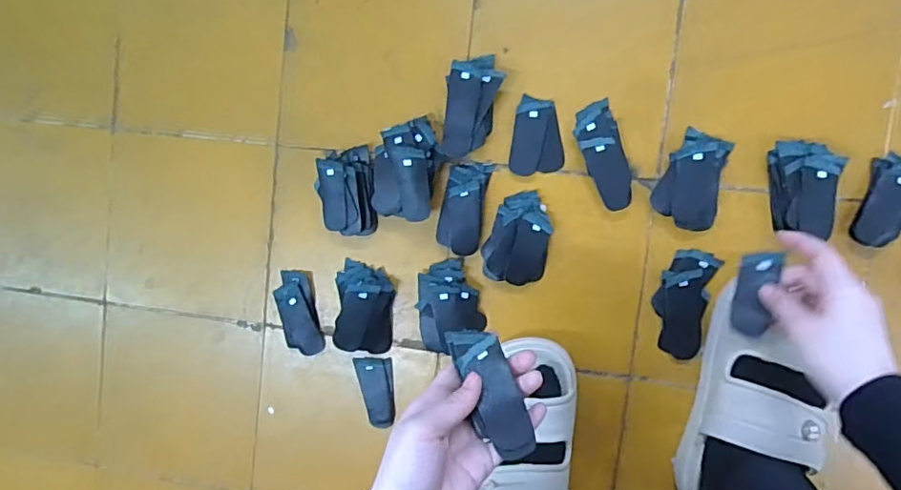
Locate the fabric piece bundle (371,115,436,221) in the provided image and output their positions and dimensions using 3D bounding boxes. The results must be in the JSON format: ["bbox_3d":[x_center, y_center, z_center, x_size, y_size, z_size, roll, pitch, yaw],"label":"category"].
[{"bbox_3d":[-0.046,-0.078,0.560,0.067,0.035,0.103,3,94,8],"label":"fabric piece bundle"}]

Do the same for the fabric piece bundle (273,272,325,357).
[{"bbox_3d":[-0.168,0.075,0.605,0.043,0.006,0.094,-11,92,9],"label":"fabric piece bundle"}]

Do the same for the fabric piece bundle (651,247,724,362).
[{"bbox_3d":[0.230,0.059,0.544,0.052,0.012,0.104,15,96,8],"label":"fabric piece bundle"}]

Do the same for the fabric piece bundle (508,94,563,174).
[{"bbox_3d":[0.084,-0.111,0.555,0.053,0.005,0.075,-8,92,9],"label":"fabric piece bundle"}]

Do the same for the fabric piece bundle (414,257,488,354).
[{"bbox_3d":[-0.003,0.063,0.572,0.066,0.022,0.088,-12,92,9],"label":"fabric piece bundle"}]

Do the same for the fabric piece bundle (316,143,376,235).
[{"bbox_3d":[-0.111,-0.056,0.576,0.060,0.022,0.090,0,93,9],"label":"fabric piece bundle"}]

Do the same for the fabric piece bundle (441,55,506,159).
[{"bbox_3d":[0.022,-0.140,0.553,0.050,0.025,0.101,10,95,8],"label":"fabric piece bundle"}]

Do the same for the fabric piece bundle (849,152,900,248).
[{"bbox_3d":[0.402,-0.040,0.505,0.045,0.014,0.084,25,97,6],"label":"fabric piece bundle"}]

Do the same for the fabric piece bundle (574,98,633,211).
[{"bbox_3d":[0.154,-0.088,0.541,0.040,0.017,0.104,-22,90,9],"label":"fabric piece bundle"}]

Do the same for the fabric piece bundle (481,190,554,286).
[{"bbox_3d":[0.069,-0.007,0.559,0.064,0.019,0.093,11,95,8],"label":"fabric piece bundle"}]

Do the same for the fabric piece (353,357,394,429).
[{"bbox_3d":[-0.078,0.162,0.605,0.038,0.010,0.079,-14,91,9],"label":"fabric piece"}]

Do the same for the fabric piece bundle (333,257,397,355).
[{"bbox_3d":[-0.094,0.069,0.584,0.059,0.026,0.096,2,94,9],"label":"fabric piece bundle"}]

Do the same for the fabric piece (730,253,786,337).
[{"bbox_3d":[0.258,0.041,0.465,0.029,0.014,0.072,9,99,8],"label":"fabric piece"}]

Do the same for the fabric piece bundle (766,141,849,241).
[{"bbox_3d":[0.328,-0.053,0.511,0.055,0.029,0.083,4,94,8],"label":"fabric piece bundle"}]

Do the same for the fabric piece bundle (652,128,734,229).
[{"bbox_3d":[0.235,-0.062,0.528,0.061,0.022,0.089,20,96,7],"label":"fabric piece bundle"}]

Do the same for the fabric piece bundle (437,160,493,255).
[{"bbox_3d":[0.013,-0.039,0.564,0.043,0.016,0.093,11,95,8],"label":"fabric piece bundle"}]

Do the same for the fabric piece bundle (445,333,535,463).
[{"bbox_3d":[0.029,0.100,0.381,0.033,0.015,0.095,-29,64,9],"label":"fabric piece bundle"}]

